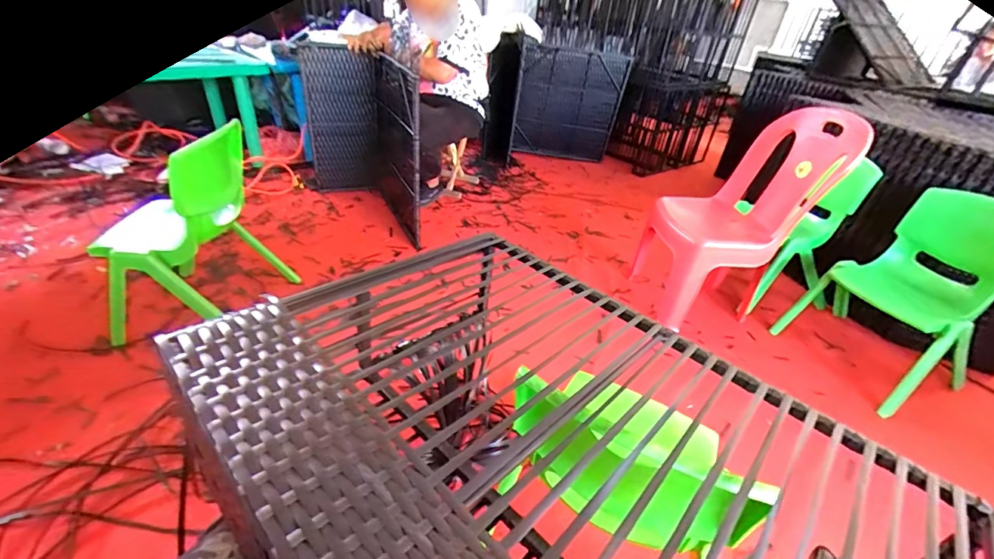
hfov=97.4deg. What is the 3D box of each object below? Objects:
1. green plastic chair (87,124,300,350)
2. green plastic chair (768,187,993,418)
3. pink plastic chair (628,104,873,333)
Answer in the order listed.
[{"bbox_3d":[-0.807,-0.127,1.156,0.335,0.496,0.367,4,33,-4],"label":"green plastic chair"},{"bbox_3d":[1.136,0.040,1.211,0.344,0.504,0.386,-3,34,-14],"label":"green plastic chair"},{"bbox_3d":[0.727,-0.186,1.363,0.394,0.635,0.354,0,34,-10],"label":"pink plastic chair"}]

